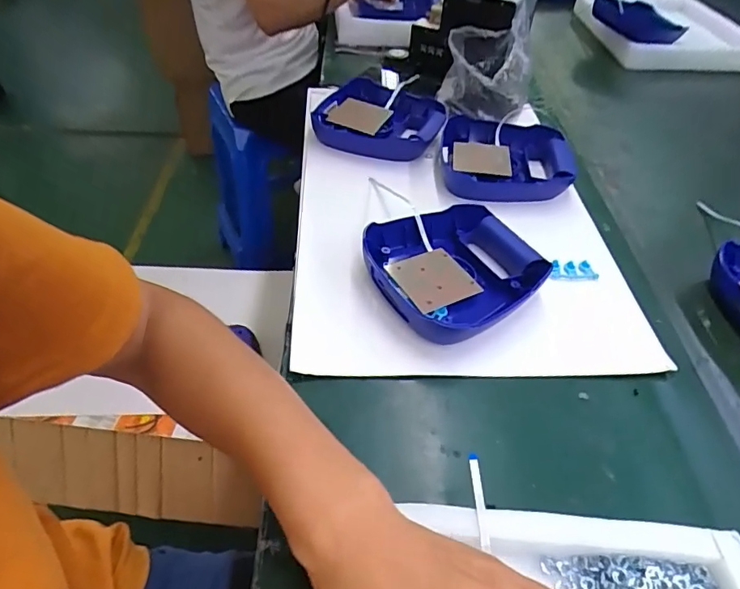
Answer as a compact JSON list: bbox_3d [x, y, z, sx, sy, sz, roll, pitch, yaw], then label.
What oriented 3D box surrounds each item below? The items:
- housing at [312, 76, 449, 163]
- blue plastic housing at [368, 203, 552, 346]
[{"bbox_3d":[0.012,-0.274,0.788,0.192,0.060,0.162,16,47,13],"label":"housing"},{"bbox_3d":[0.093,-0.029,0.565,0.180,0.048,0.167,-23,51,-23],"label":"blue plastic housing"}]

